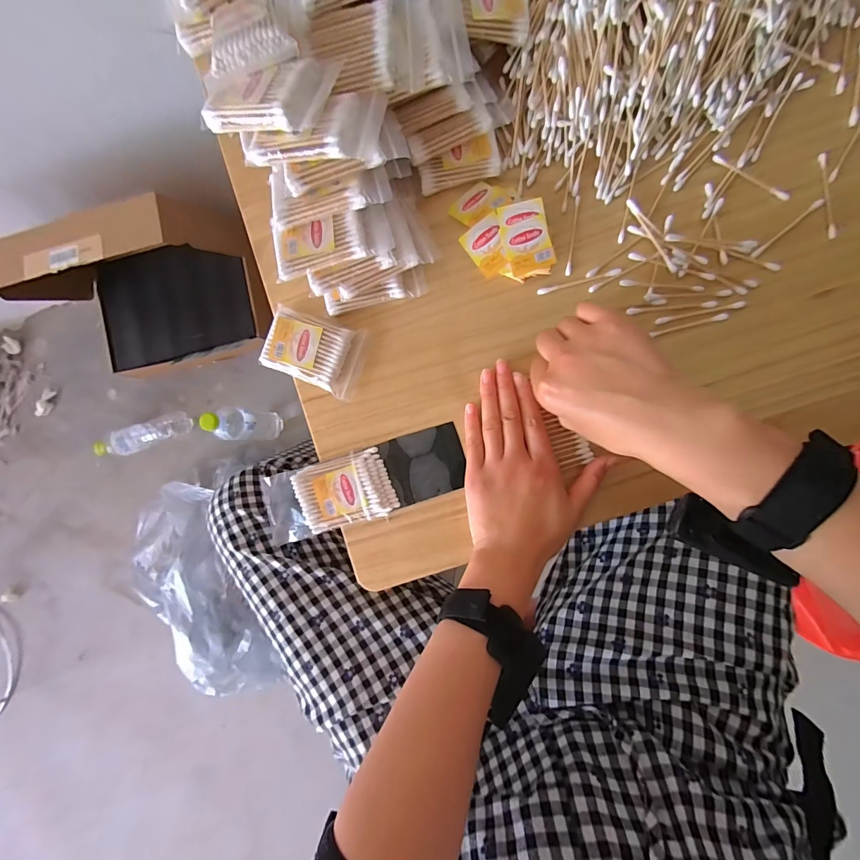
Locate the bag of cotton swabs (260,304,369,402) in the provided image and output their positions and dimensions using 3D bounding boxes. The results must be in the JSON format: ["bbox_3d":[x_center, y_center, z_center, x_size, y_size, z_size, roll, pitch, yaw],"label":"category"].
[{"bbox_3d":[-0.105,-0.071,0.365,0.091,0.015,0.062,18,91,5],"label":"bag of cotton swabs"}]

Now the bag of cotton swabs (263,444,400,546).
[{"bbox_3d":[-0.093,0.060,0.366,0.117,0.012,0.063,-16,88,5],"label":"bag of cotton swabs"}]

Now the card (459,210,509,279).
[{"bbox_3d":[0.052,-0.160,0.344,0.037,0.004,0.043,-38,97,3],"label":"card"}]

